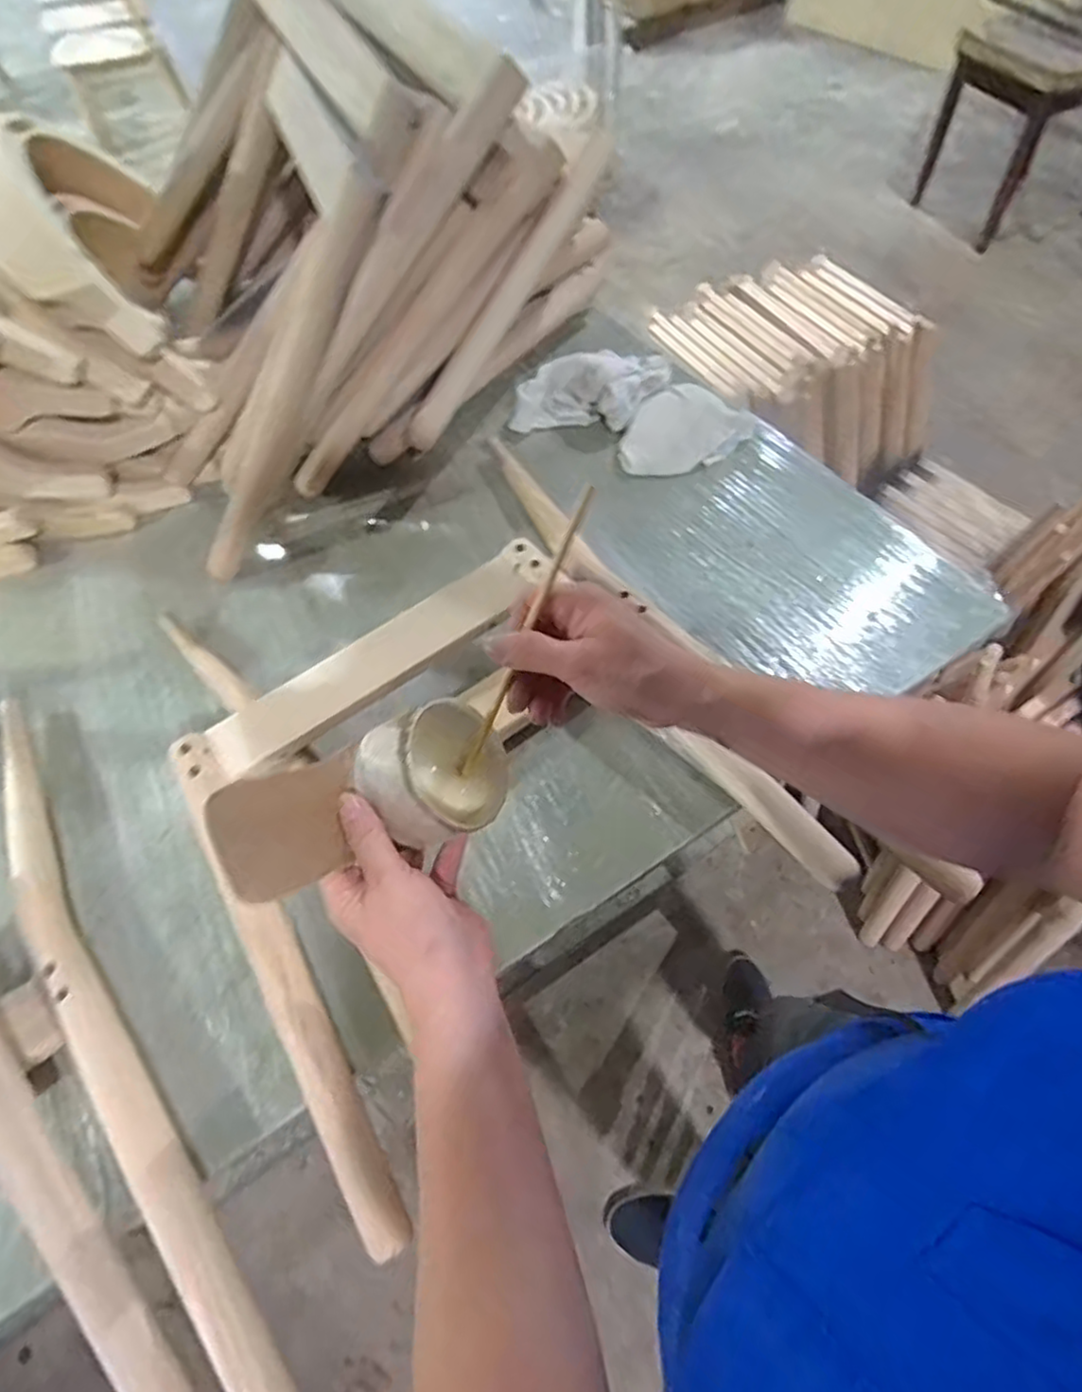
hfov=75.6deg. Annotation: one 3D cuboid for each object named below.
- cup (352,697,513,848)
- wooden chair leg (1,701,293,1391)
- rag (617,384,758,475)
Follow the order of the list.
[{"bbox_3d":[-0.066,0.046,0.423,0.063,0.086,0.076,-17,88,36],"label":"cup"},{"bbox_3d":[-0.345,0.250,0.549,0.057,0.036,0.684,-34,63,-16],"label":"wooden chair leg"},{"bbox_3d":[0.171,-0.319,0.839,0.157,0.044,0.101,-34,63,-16],"label":"rag"}]

